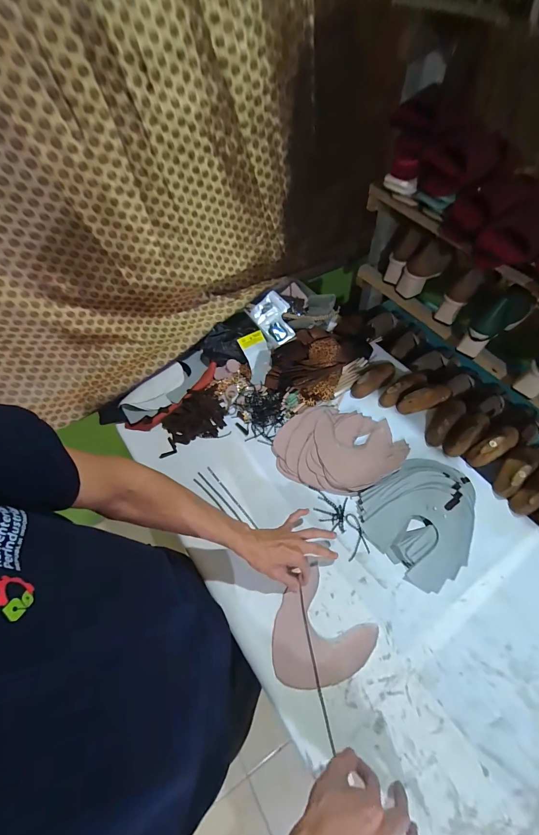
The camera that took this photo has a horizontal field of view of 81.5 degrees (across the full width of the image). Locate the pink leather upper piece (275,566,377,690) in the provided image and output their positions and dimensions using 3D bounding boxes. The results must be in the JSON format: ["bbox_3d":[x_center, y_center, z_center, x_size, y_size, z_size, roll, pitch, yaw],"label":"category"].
[{"bbox_3d":[0.082,0.381,0.541,0.155,0.004,0.163,36,68,22],"label":"pink leather upper piece"}]

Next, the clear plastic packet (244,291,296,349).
[{"bbox_3d":[0.015,-0.270,0.865,0.107,0.017,0.146,-31,79,-10],"label":"clear plastic packet"}]

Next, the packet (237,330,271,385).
[{"bbox_3d":[-0.025,-0.156,0.816,0.087,0.019,0.131,-22,97,-37],"label":"packet"}]

